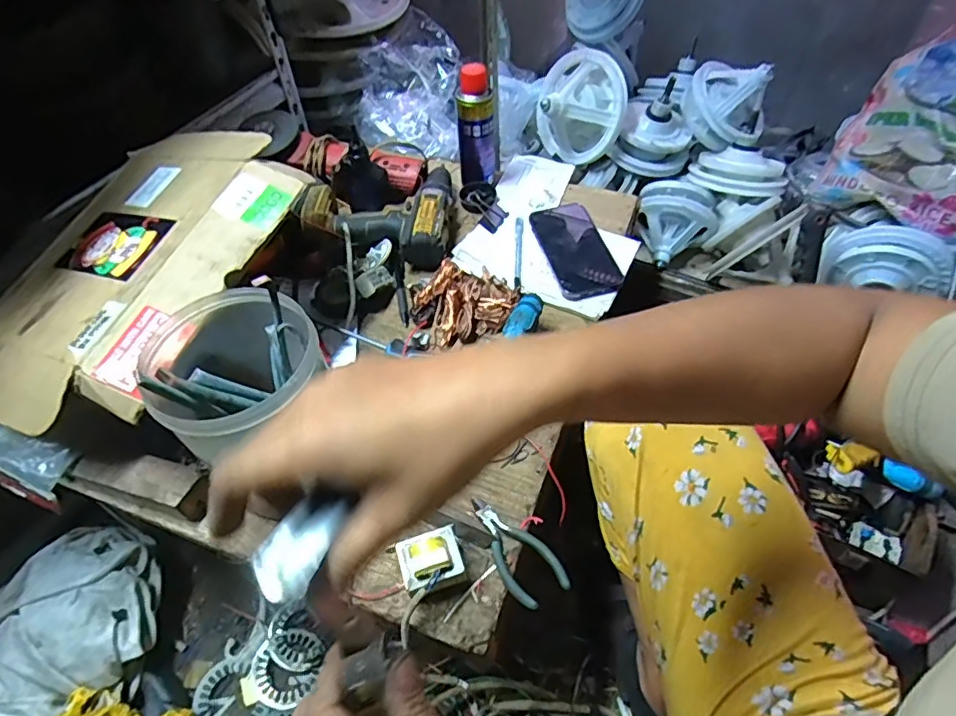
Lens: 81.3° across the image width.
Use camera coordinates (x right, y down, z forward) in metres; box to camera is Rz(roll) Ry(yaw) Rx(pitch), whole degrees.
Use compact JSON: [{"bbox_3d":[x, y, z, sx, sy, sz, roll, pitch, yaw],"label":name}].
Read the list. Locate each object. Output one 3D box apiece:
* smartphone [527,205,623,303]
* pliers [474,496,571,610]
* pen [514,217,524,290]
[{"bbox_3d":[0.125,-0.143,0.717,0.077,0.013,0.155,-15,57,-3],"label":"smartphone"},{"bbox_3d":[0.032,0.168,0.499,0.046,0.009,0.107,-25,55,-17],"label":"pliers"},{"bbox_3d":[0.053,-0.140,0.733,0.011,0.008,0.130,3,51,4],"label":"pen"}]

